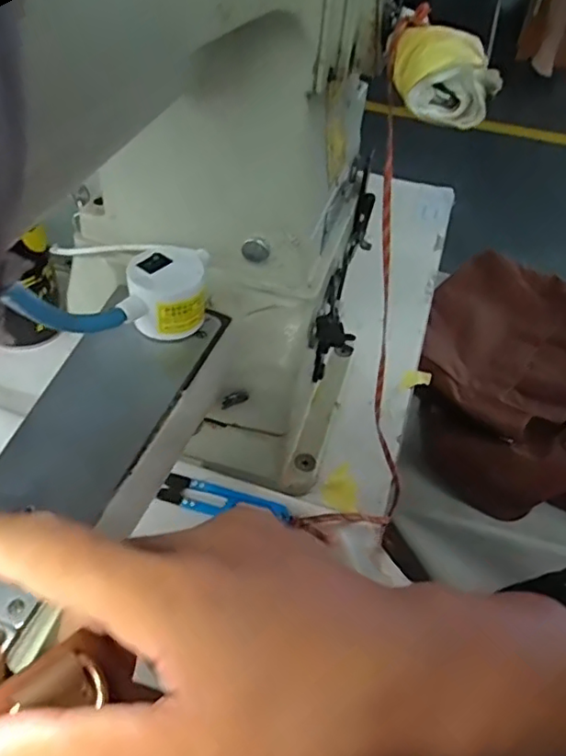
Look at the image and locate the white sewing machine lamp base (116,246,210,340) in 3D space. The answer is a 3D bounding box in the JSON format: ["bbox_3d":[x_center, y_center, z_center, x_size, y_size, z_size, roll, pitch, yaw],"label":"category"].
[{"bbox_3d":[-0.057,-0.044,0.295,0.038,0.031,0.042,0,48,-4],"label":"white sewing machine lamp base"}]

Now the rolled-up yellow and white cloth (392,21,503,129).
[{"bbox_3d":[0.067,-0.128,0.247,0.043,0.028,0.041,11,48,6],"label":"rolled-up yellow and white cloth"}]

